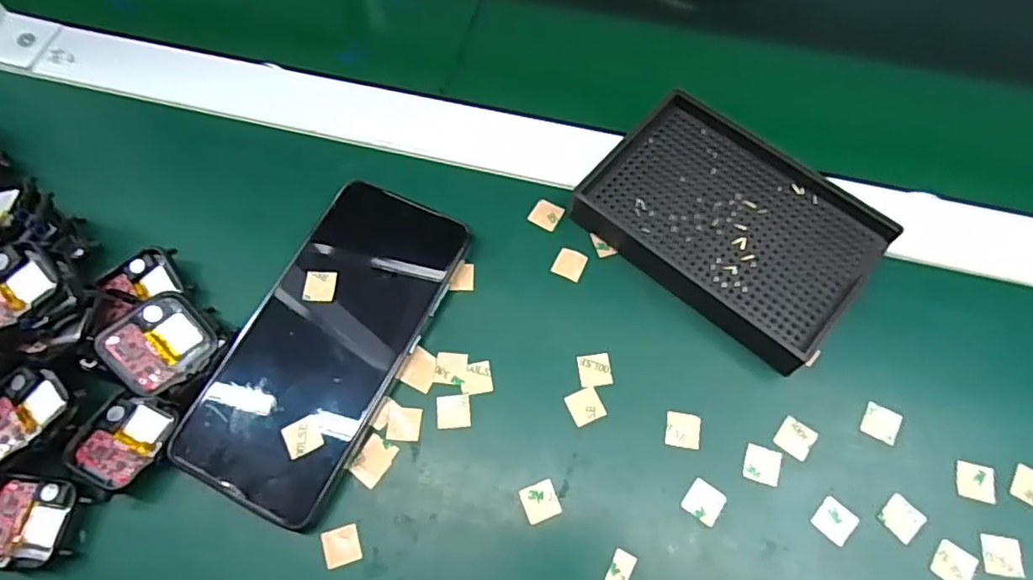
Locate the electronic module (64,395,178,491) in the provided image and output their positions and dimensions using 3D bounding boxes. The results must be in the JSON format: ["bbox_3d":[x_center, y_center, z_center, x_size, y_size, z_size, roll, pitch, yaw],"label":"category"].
[{"bbox_3d":[-0.181,0.070,0.281,0.035,0.011,0.040,16,67,9],"label":"electronic module"}]

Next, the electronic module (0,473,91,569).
[{"bbox_3d":[-0.217,0.103,0.271,0.044,0.012,0.037,6,66,4],"label":"electronic module"}]

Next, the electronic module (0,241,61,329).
[{"bbox_3d":[-0.228,0.003,0.276,0.033,0.022,0.041,42,73,18],"label":"electronic module"}]

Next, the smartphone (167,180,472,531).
[{"bbox_3d":[-0.090,0.023,0.294,0.076,0.009,0.160,26,73,10],"label":"smartphone"}]

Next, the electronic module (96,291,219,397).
[{"bbox_3d":[-0.164,0.024,0.280,0.043,0.010,0.038,-47,115,-33],"label":"electronic module"}]

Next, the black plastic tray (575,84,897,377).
[{"bbox_3d":[0.110,-0.035,0.314,0.135,0.023,0.096,41,73,17],"label":"black plastic tray"}]

